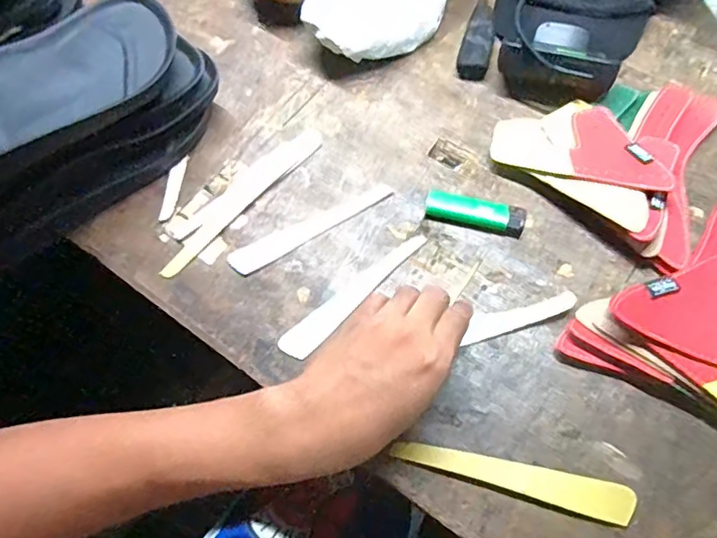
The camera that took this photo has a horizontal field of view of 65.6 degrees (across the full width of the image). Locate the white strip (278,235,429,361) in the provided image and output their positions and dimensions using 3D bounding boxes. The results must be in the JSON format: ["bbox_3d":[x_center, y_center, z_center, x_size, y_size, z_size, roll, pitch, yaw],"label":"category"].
[{"bbox_3d":[-0.001,0.018,0.441,0.143,0.004,0.024,-41,68,-17],"label":"white strip"}]

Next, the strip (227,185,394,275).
[{"bbox_3d":[-0.039,-0.037,0.473,0.148,0.004,0.024,-30,65,-12],"label":"strip"}]

